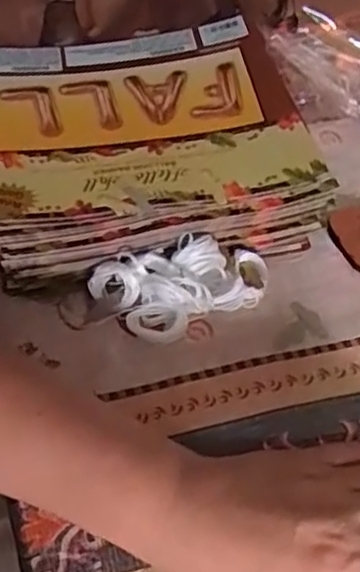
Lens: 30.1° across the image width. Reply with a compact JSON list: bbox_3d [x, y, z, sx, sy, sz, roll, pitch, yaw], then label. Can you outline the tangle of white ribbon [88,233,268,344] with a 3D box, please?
[{"bbox_3d":[0.003,0.000,0.395,0.104,0.037,0.044,-13,56,-9],"label":"tangle of white ribbon"}]

